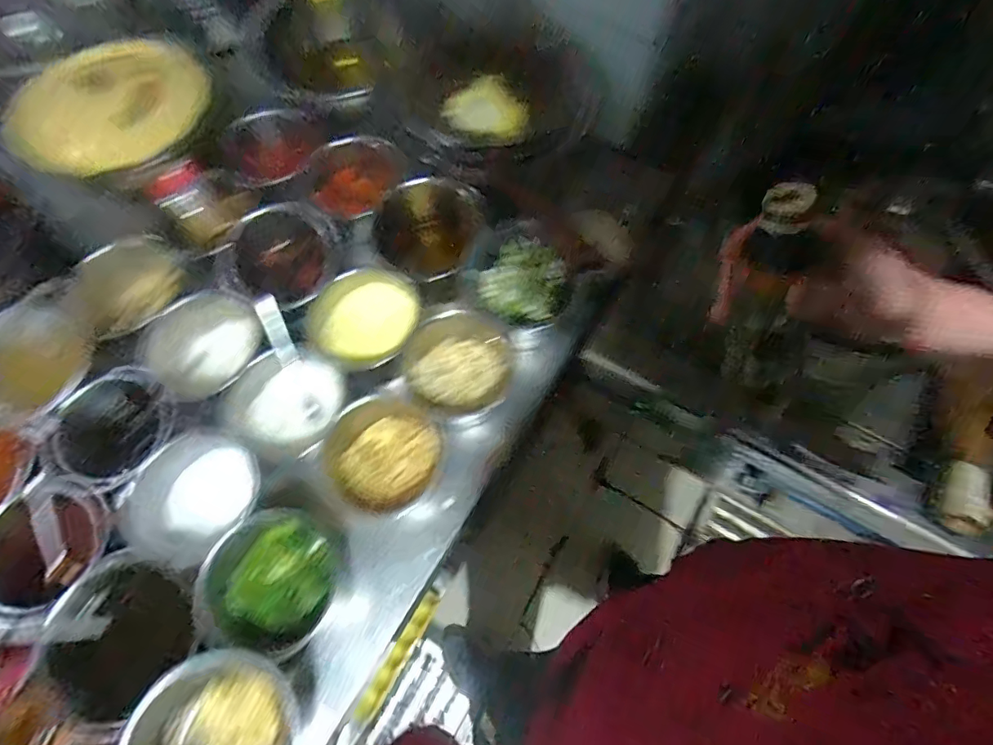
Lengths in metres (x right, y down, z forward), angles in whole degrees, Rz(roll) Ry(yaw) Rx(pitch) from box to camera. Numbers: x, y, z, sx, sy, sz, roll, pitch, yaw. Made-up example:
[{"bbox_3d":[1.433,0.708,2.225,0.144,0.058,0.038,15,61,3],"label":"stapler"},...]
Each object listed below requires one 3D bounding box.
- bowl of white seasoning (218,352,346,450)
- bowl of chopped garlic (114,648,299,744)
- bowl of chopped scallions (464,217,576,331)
[{"bbox_3d":[-0.281,0.043,0.692,0.148,0.060,0.141,1,69,1],"label":"bowl of white seasoning"},{"bbox_3d":[-0.299,0.393,0.535,0.154,0.080,0.181,36,74,13],"label":"bowl of chopped garlic"},{"bbox_3d":[0.032,-0.138,0.727,0.152,0.067,0.142,0,69,0],"label":"bowl of chopped scallions"}]

